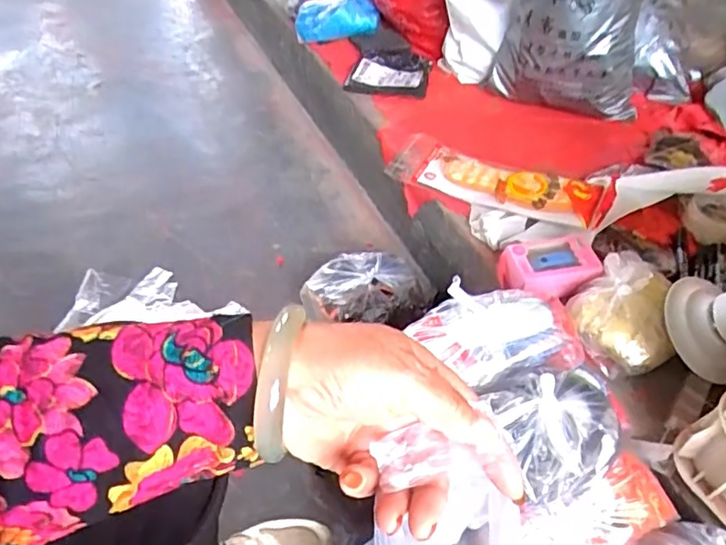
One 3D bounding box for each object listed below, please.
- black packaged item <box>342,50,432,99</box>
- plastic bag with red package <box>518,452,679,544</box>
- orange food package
[{"bbox_3d":[0.046,-0.366,1.028,0.147,0.021,0.111,4,51,3],"label":"black packaged item"},{"bbox_3d":[0.205,0.231,0.498,0.159,0.031,0.079,-24,55,-19],"label":"plastic bag with red package"},{"bbox_3d":[0.198,-0.142,0.835,0.319,0.036,0.105,19,53,14],"label":"orange food package"}]

